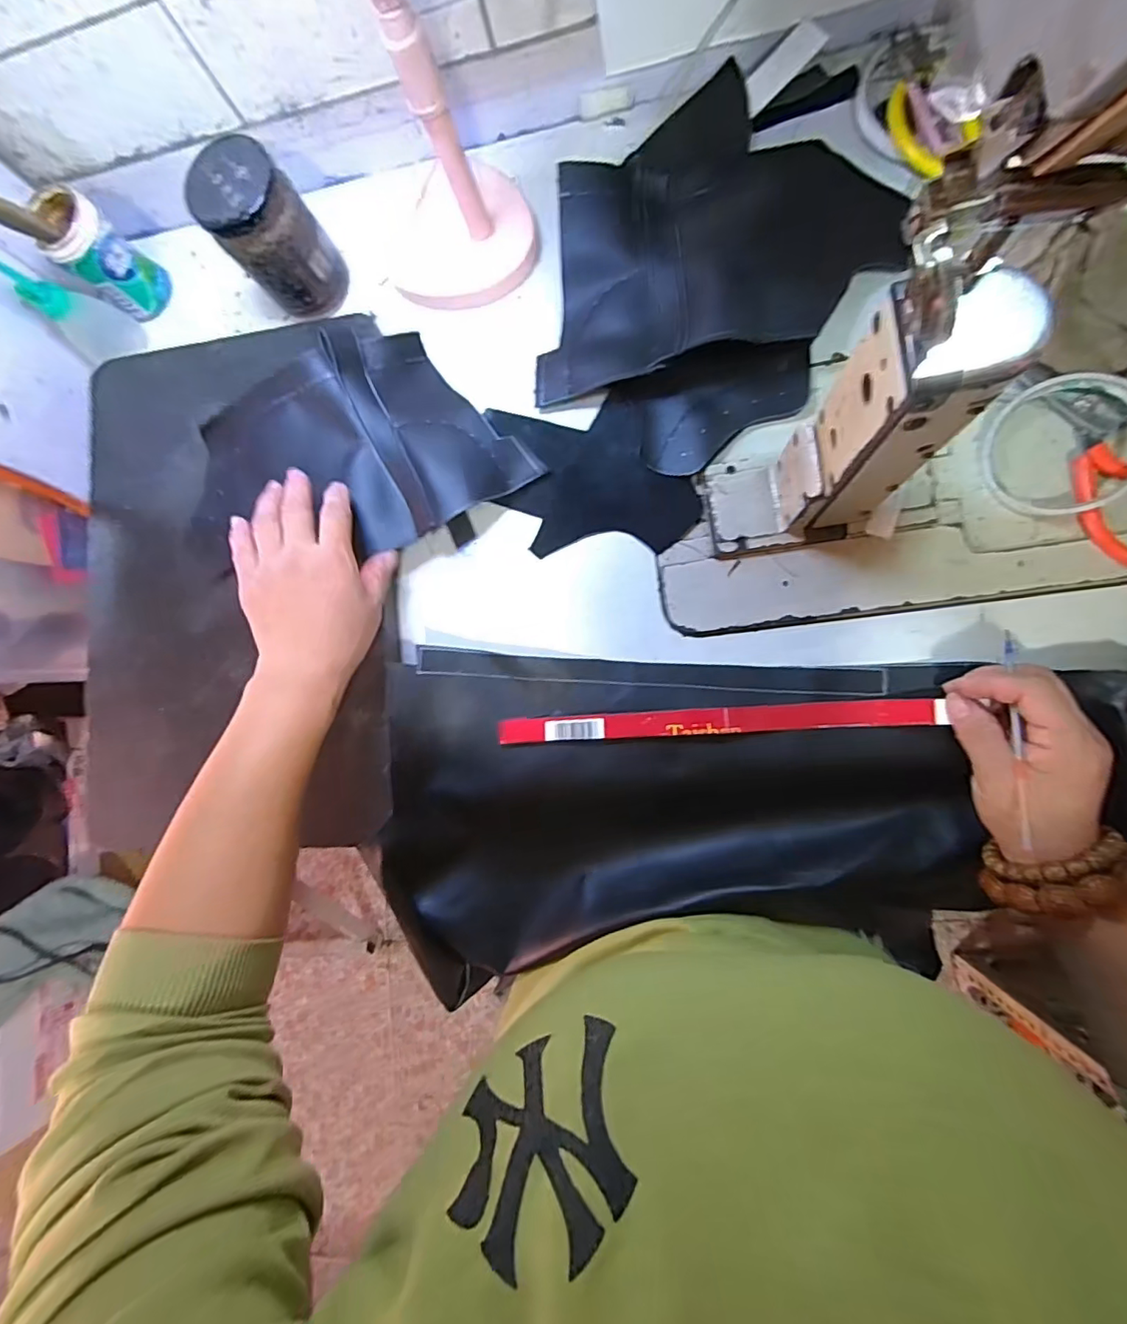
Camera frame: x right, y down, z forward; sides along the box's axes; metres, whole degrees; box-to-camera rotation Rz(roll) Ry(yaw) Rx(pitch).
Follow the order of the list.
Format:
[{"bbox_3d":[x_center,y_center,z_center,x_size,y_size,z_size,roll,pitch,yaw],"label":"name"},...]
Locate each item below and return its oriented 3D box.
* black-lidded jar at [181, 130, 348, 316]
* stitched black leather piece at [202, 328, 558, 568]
[{"bbox_3d":[-0.212,-0.312,0.414,0.063,0.096,0.058,-36,79,5],"label":"black-lidded jar"},{"bbox_3d":[-0.161,-0.151,0.414,0.238,0.037,0.151,-26,82,5],"label":"stitched black leather piece"}]

